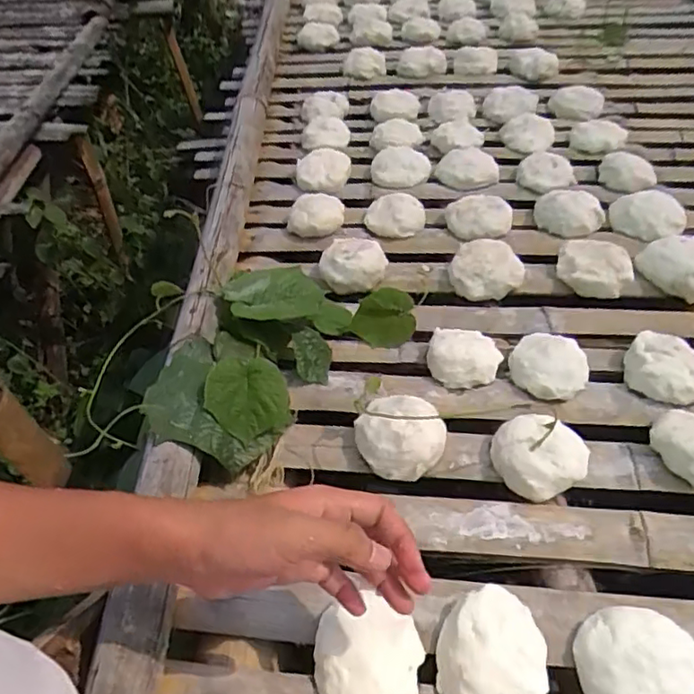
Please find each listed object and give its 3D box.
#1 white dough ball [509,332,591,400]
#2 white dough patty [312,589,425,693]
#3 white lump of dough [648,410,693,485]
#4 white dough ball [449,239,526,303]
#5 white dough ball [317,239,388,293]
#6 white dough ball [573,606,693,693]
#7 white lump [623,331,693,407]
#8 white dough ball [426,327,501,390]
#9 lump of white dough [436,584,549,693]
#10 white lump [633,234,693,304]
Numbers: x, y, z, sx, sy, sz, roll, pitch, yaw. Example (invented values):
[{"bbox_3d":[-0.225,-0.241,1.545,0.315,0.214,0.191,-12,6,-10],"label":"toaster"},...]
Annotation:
[{"bbox_3d":[0.210,0.018,0.632,0.080,0.037,0.075,21,53,22],"label":"white dough ball"},{"bbox_3d":[0.015,0.232,0.450,0.080,0.032,0.081,-2,48,2],"label":"white dough patty"},{"bbox_3d":[0.316,0.089,0.553,0.059,0.037,0.070,-38,55,-26],"label":"white lump of dough"},{"bbox_3d":[0.168,-0.096,0.735,0.083,0.034,0.077,-2,48,2],"label":"white dough ball"},{"bbox_3d":[0.006,-0.107,0.751,0.084,0.035,0.075,9,49,12],"label":"white dough ball"},{"bbox_3d":[0.211,0.232,0.438,0.080,0.031,0.082,-2,48,2],"label":"white dough ball"},{"bbox_3d":[0.326,0.024,0.618,0.079,0.030,0.071,23,53,23],"label":"white lump"},{"bbox_3d":[0.126,0.008,0.652,0.076,0.030,0.077,-2,48,2],"label":"white dough ball"},{"bbox_3d":[0.107,0.228,0.449,0.075,0.033,0.093,3,48,8],"label":"lump of white dough"},{"bbox_3d":[0.398,-0.097,0.722,0.097,0.037,0.084,25,54,24],"label":"white lump"}]

